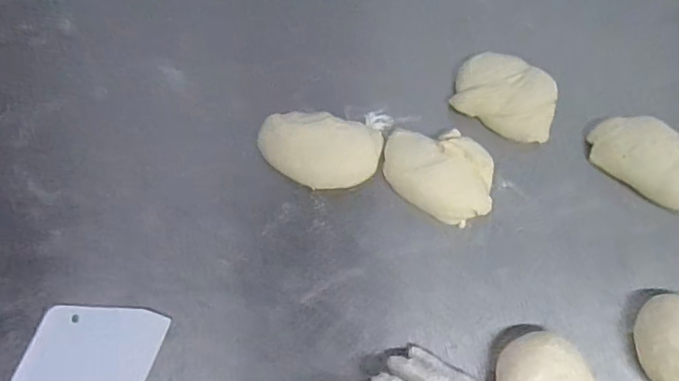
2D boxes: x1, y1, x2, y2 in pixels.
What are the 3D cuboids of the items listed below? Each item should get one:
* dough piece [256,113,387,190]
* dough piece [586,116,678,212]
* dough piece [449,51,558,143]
[{"bbox_3d":[-0.022,-0.044,0.555,0.136,0.033,0.082,9,72,4],"label":"dough piece"},{"bbox_3d":[0.346,-0.033,0.543,0.140,0.037,0.084,42,78,13],"label":"dough piece"},{"bbox_3d":[0.193,-0.109,0.570,0.123,0.040,0.084,32,75,11],"label":"dough piece"}]

